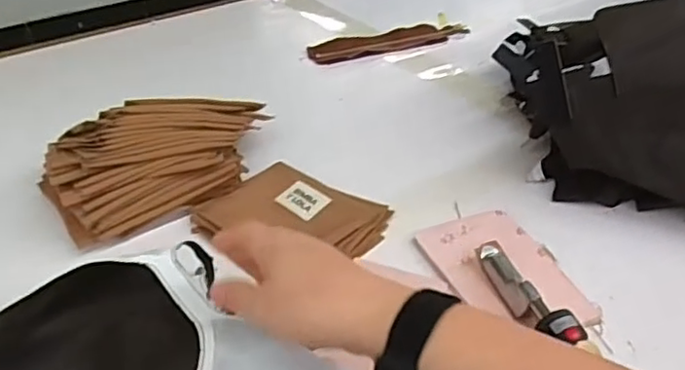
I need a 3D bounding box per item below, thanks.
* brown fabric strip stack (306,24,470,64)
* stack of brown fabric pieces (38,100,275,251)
[{"bbox_3d":[0.088,-0.265,1.167,0.312,0.019,0.081,-13,37,-16],"label":"brown fabric strip stack"},{"bbox_3d":[-0.210,-0.039,0.753,0.265,0.120,0.162,-16,39,-20],"label":"stack of brown fabric pieces"}]

